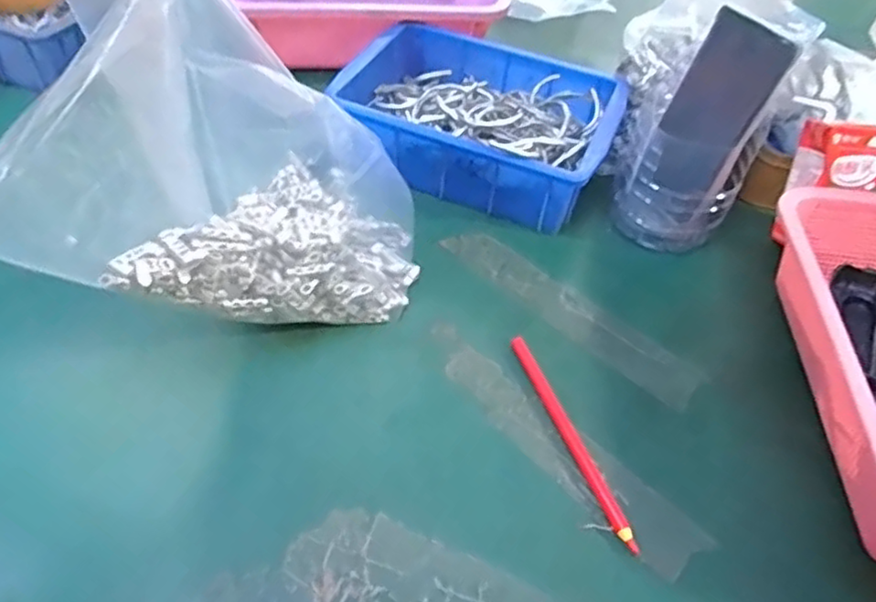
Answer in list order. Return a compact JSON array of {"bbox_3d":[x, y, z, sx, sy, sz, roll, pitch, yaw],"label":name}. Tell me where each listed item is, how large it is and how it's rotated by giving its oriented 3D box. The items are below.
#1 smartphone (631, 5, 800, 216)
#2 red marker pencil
[{"bbox_3d":[0.216,-0.148,0.521,0.014,0.149,0.070,-13,48,-46],"label":"smartphone"},{"bbox_3d":[0.089,0.090,0.432,0.010,0.013,0.161,-14,52,-18],"label":"red marker pencil"}]

